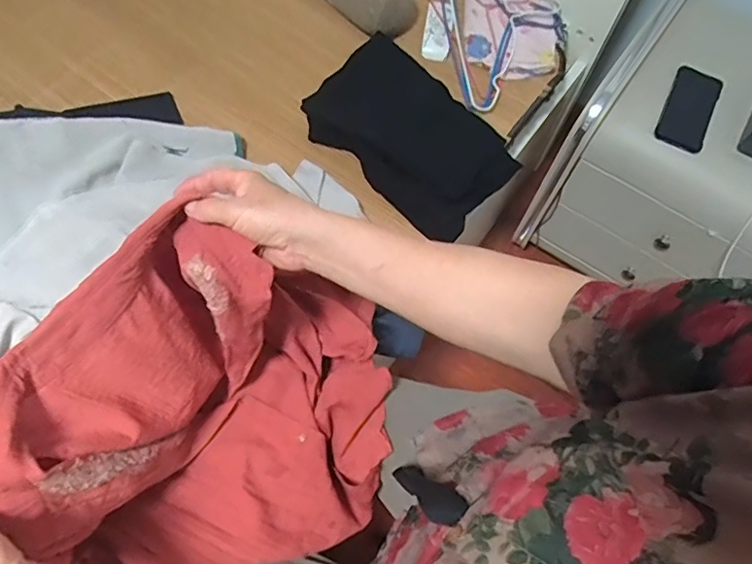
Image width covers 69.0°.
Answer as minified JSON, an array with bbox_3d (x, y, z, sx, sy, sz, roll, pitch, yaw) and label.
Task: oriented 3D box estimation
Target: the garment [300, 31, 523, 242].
[{"bbox_3d":[0.056,-0.253,0.909,0.356,0.040,0.251,42,70,14],"label":"garment"}]

